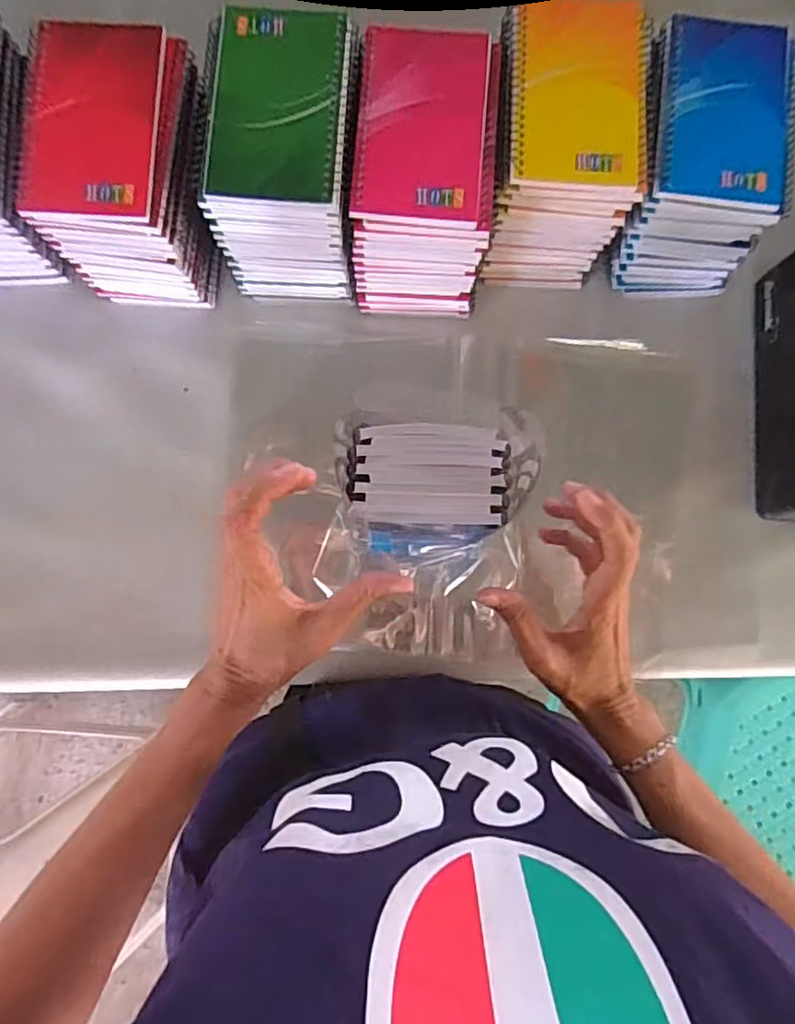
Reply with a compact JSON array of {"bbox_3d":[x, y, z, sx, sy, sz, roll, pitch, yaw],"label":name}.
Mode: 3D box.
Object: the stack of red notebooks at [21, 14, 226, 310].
[{"bbox_3d":[-0.187,-0.240,0.449,0.093,0.122,0.132,4,84,-1],"label":"stack of red notebooks"}]

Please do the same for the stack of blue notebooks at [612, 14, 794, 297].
[{"bbox_3d":[0.219,-0.257,0.468,0.102,0.112,0.143,2,84,-1],"label":"stack of blue notebooks"}]

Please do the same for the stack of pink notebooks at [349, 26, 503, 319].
[{"bbox_3d":[0.017,-0.237,0.456,0.091,0.115,0.143,1,84,-1],"label":"stack of pink notebooks"}]

